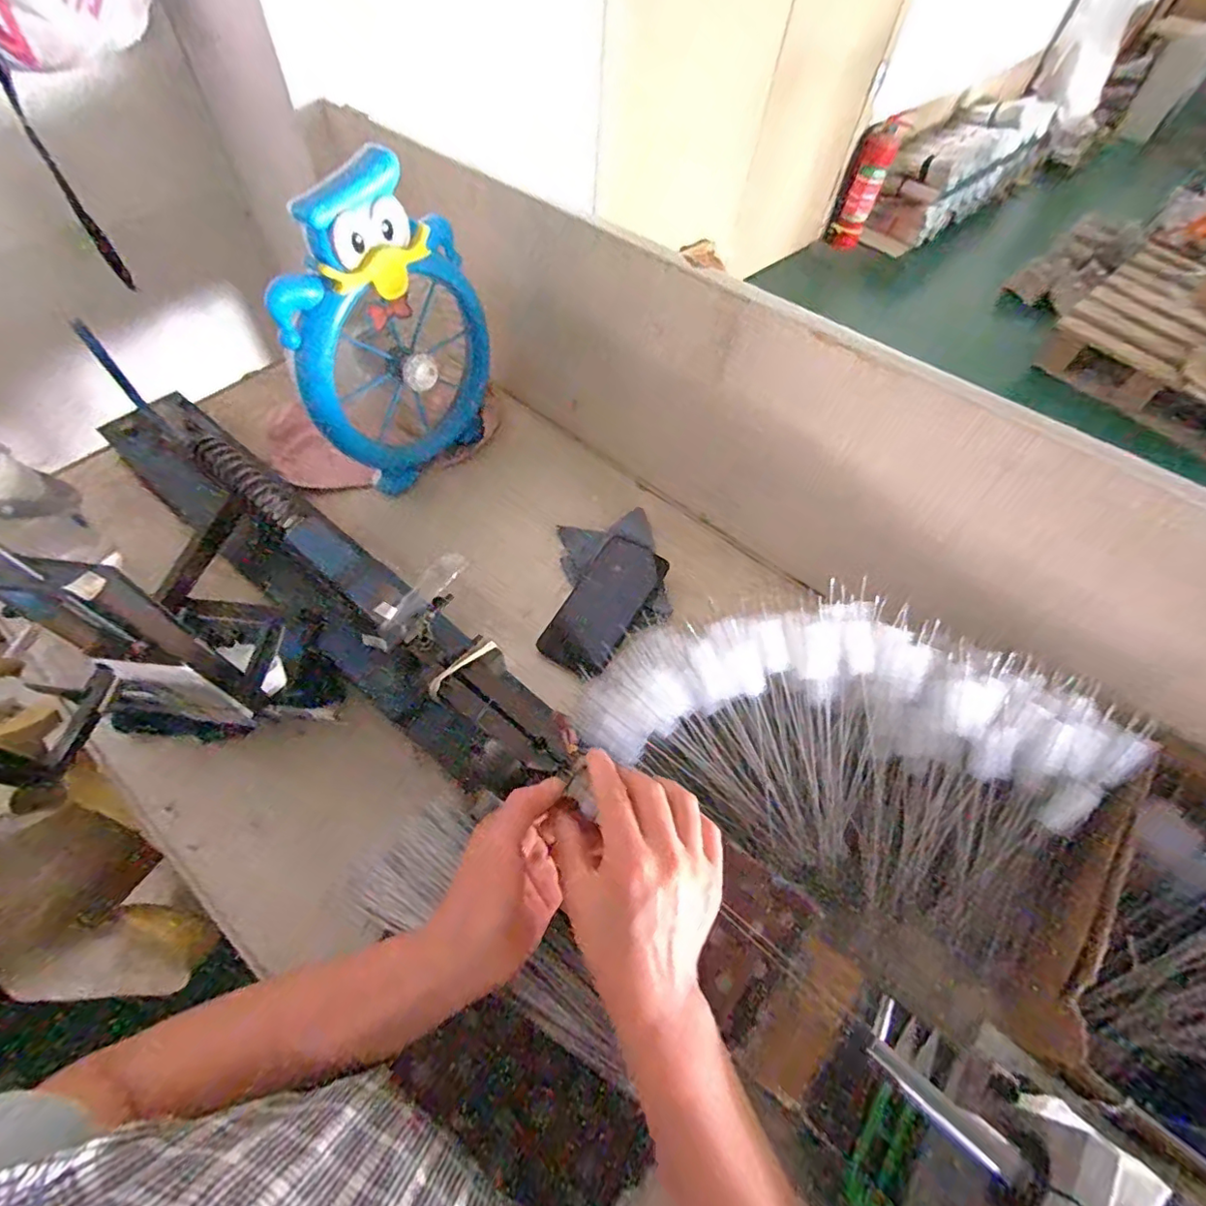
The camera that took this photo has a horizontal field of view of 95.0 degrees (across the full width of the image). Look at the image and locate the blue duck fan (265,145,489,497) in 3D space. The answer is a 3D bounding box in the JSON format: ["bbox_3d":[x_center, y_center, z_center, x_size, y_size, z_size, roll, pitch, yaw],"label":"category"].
[{"bbox_3d":[-0.214,-0.277,0.600,0.076,0.295,0.224,30,61,14],"label":"blue duck fan"}]

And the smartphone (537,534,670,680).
[{"bbox_3d":[0.001,0.002,0.597,0.077,0.010,0.157,29,72,16],"label":"smartphone"}]

